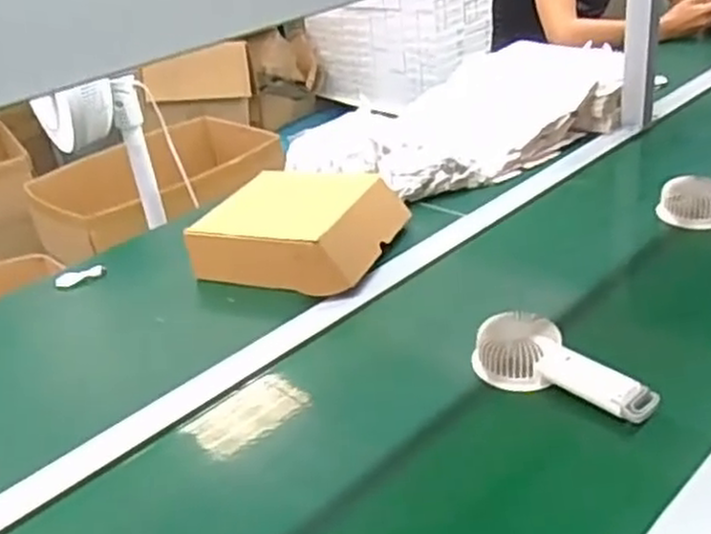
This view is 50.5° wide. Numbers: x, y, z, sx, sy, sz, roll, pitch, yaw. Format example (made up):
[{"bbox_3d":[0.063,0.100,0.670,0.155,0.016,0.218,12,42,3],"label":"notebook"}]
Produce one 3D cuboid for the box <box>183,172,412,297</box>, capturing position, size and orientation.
[{"bbox_3d":[-0.076,-0.058,1.003,0.238,0.073,0.215,8,33,25],"label":"box"}]

